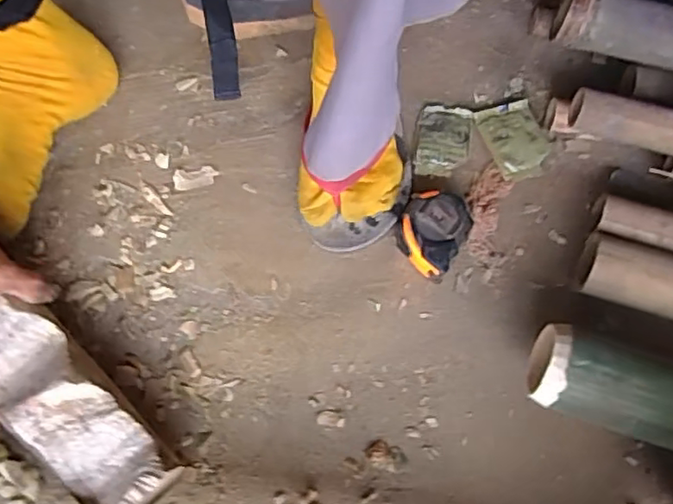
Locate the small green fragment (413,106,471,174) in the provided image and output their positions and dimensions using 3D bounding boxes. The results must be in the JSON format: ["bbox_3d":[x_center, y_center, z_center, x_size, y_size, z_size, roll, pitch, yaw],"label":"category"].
[{"bbox_3d":[0.104,-0.108,0.594,0.053,0.006,0.078,8,67,3],"label":"small green fragment"}]

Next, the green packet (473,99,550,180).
[{"bbox_3d":[0.171,-0.111,0.593,0.052,0.013,0.078,-16,68,-7],"label":"green packet"}]

